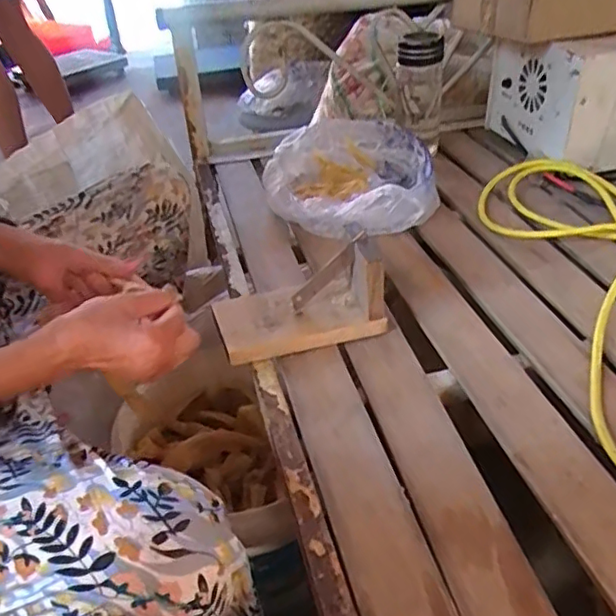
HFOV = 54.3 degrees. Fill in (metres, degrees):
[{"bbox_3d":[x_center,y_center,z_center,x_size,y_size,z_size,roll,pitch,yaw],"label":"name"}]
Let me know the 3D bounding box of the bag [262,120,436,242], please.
[{"bbox_3d":[0.057,-0.187,0.847,0.228,0.069,0.300,-1,37,2],"label":"bag"}]

